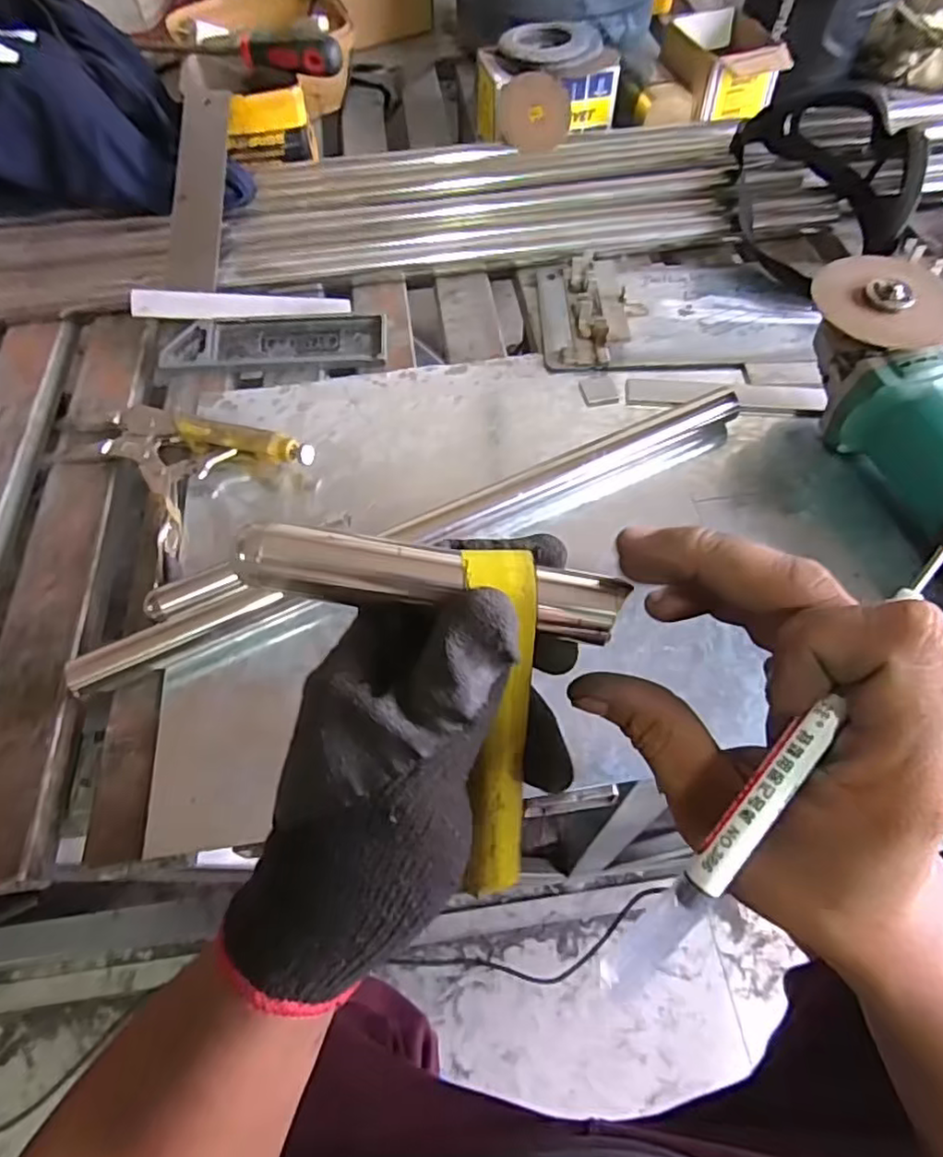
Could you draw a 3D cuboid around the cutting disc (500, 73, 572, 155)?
[{"bbox_3d":[0.064,-0.472,0.647,0.069,0.063,0.007,11,37,8],"label":"cutting disc"}]

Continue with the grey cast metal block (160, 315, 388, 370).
[{"bbox_3d":[-0.159,-0.195,0.521,0.177,0.011,0.042,-2,89,-2],"label":"grey cast metal block"}]

